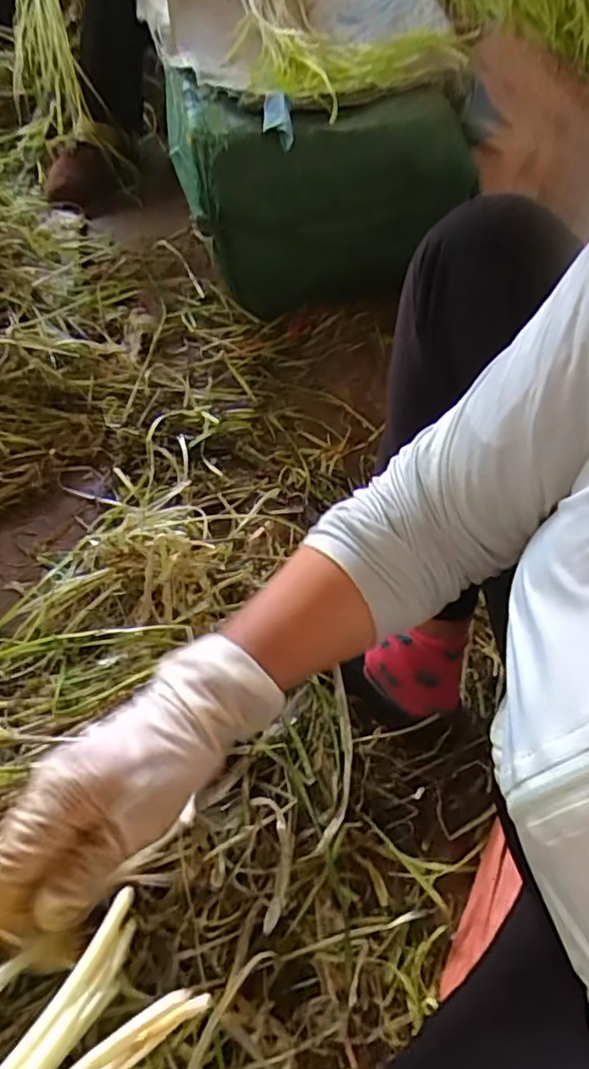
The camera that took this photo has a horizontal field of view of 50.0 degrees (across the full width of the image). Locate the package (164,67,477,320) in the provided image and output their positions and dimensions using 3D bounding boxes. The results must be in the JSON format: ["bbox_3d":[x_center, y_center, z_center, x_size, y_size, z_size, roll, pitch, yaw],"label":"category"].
[{"bbox_3d":[0.051,-0.517,0.953,0.412,0.284,0.236,-13,57,-11],"label":"package"}]

